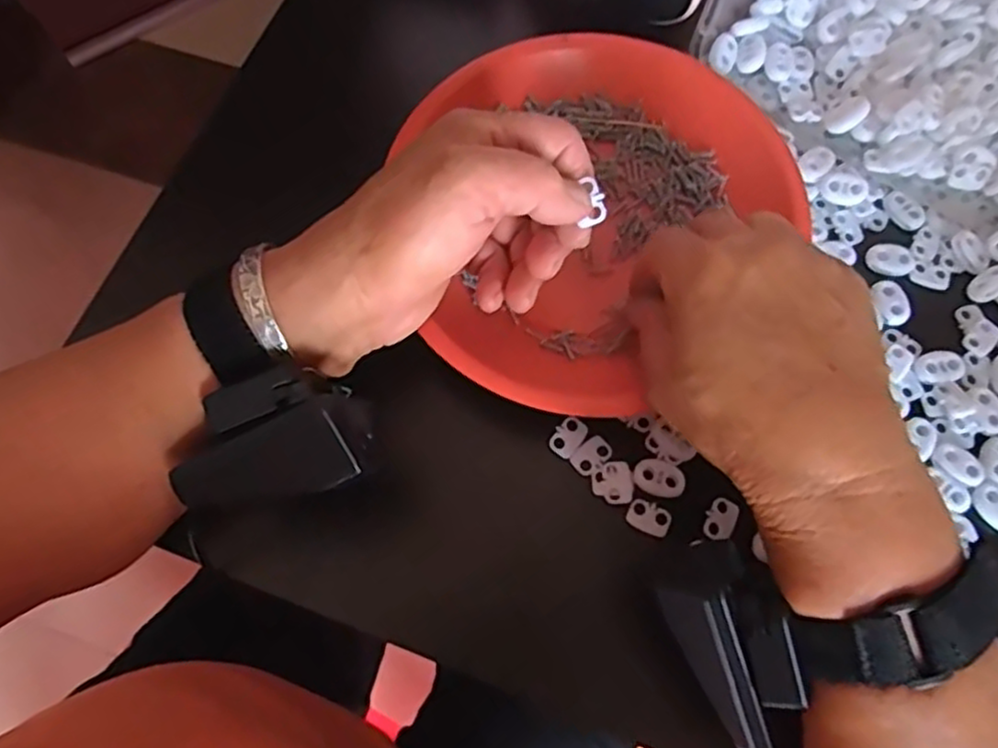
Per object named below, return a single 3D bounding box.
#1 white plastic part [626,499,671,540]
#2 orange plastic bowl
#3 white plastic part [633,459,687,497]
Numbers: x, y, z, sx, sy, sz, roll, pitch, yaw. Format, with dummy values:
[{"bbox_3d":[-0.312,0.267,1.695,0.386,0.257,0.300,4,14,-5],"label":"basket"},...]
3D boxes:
[{"bbox_3d":[0.065,0.062,0.302,0.018,0.004,0.013,25,72,8],"label":"white plastic part"},{"bbox_3d":[0.033,-0.080,0.339,0.169,0.032,0.194,43,75,13],"label":"orange plastic bowl"},{"bbox_3d":[0.071,0.045,0.305,0.022,0.004,0.016,20,71,6],"label":"white plastic part"}]

